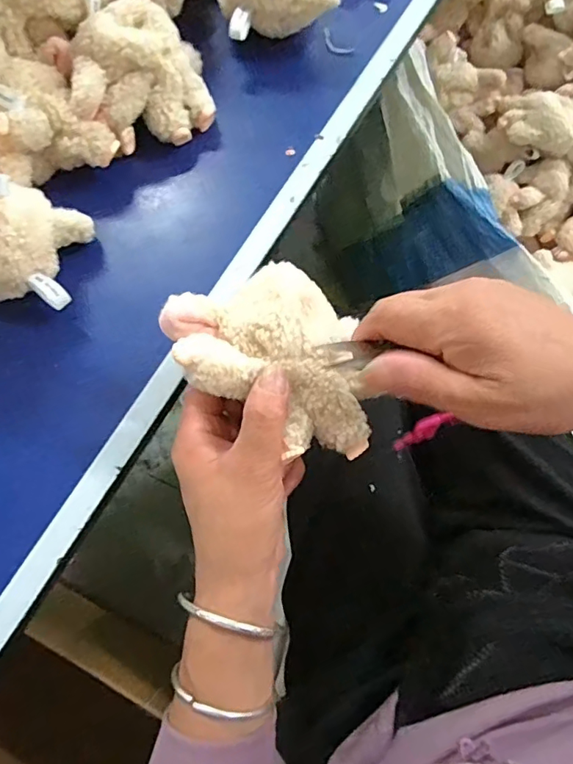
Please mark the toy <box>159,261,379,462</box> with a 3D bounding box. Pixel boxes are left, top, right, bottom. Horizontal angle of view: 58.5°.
[{"bbox_3d":[0.000,-0.021,0.295,0.129,0.048,0.095,30,72,8],"label":"toy"}]

